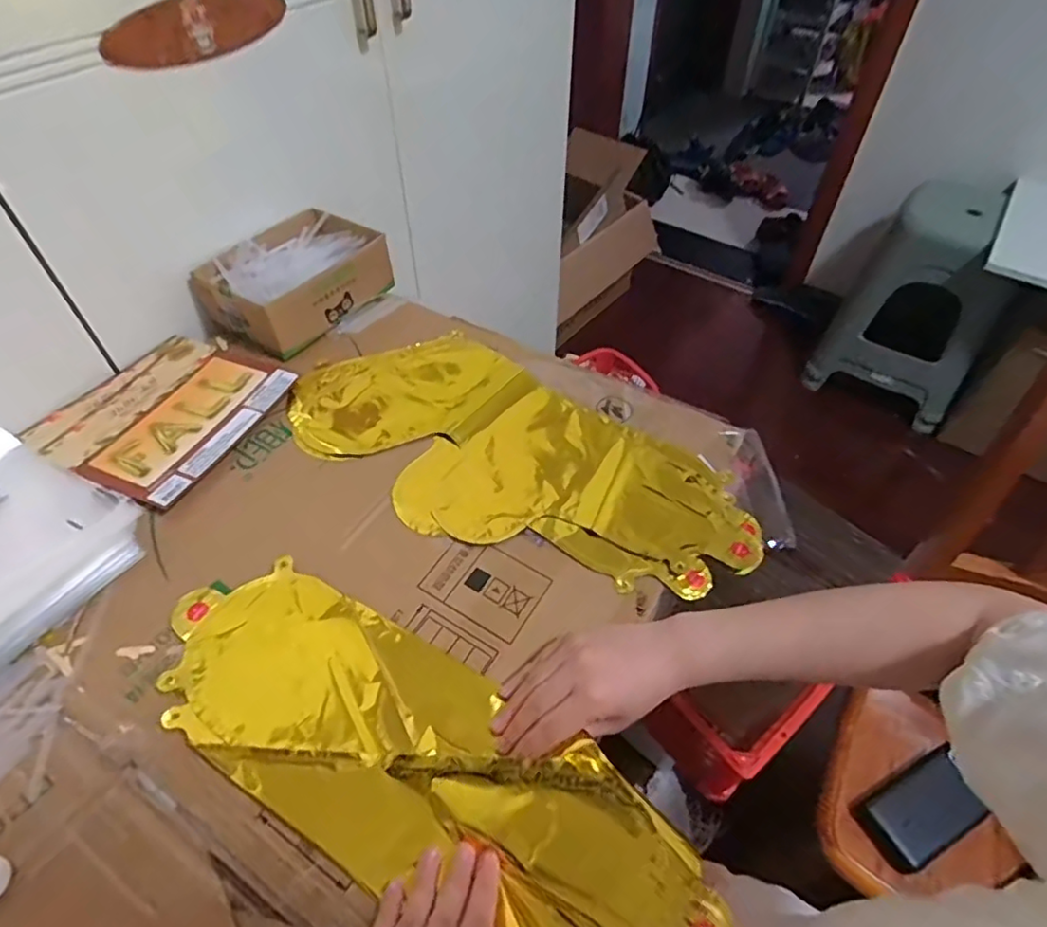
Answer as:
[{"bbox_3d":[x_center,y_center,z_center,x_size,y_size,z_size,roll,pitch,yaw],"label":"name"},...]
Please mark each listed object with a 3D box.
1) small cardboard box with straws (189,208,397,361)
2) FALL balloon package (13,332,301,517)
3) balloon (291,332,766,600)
[{"bbox_3d":[-0.264,-0.215,0.698,0.143,0.070,0.191,32,56,24],"label":"small cardboard box with straws"},{"bbox_3d":[-0.358,-0.053,0.600,0.184,0.013,0.192,19,51,15],"label":"FALL balloon package"},{"bbox_3d":[-0.014,-0.010,0.565,0.440,0.018,0.210,30,55,23],"label":"balloon"}]

